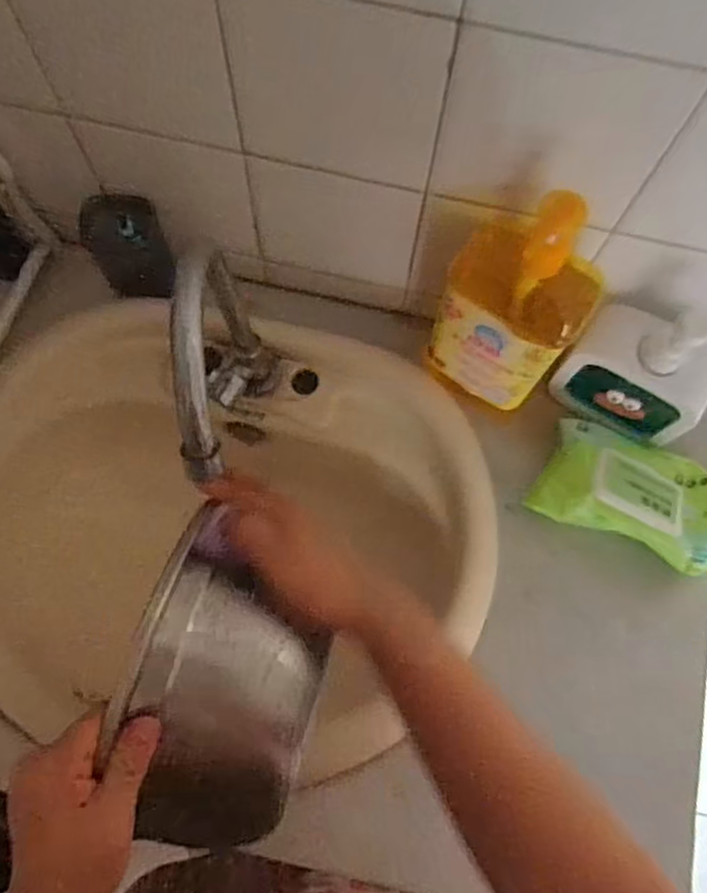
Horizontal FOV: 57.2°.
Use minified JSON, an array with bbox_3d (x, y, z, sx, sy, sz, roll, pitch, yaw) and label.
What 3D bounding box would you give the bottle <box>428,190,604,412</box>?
[{"bbox_3d":[0.125,-0.113,0.533,0.115,0.238,0.066,43,76,11],"label":"bottle"}]

